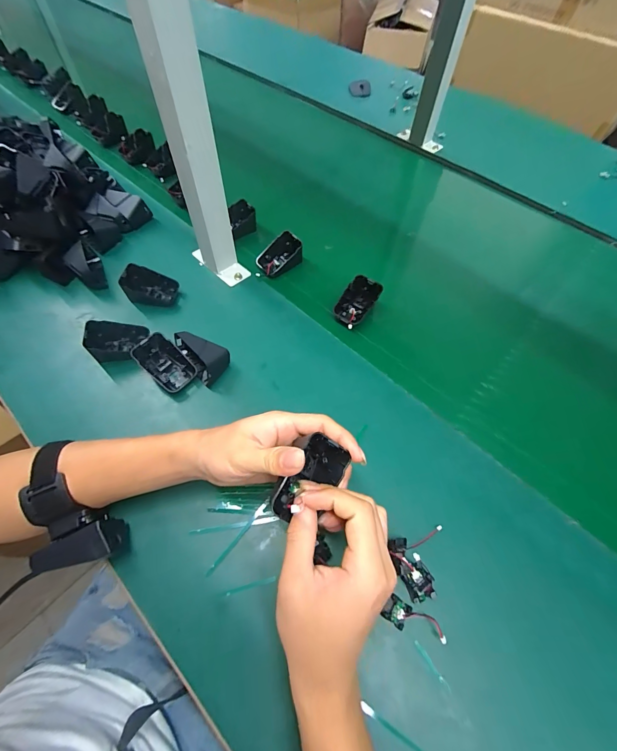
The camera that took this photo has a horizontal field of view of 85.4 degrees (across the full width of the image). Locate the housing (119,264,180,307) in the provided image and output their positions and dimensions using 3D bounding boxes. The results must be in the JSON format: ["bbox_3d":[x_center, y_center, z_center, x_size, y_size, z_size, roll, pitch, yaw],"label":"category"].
[{"bbox_3d":[-0.227,-0.130,0.482,0.066,0.043,0.044,-6,58,-5],"label":"housing"}]

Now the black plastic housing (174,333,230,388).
[{"bbox_3d":[-0.134,-0.030,0.427,0.043,0.044,0.073,-35,65,-21],"label":"black plastic housing"}]

